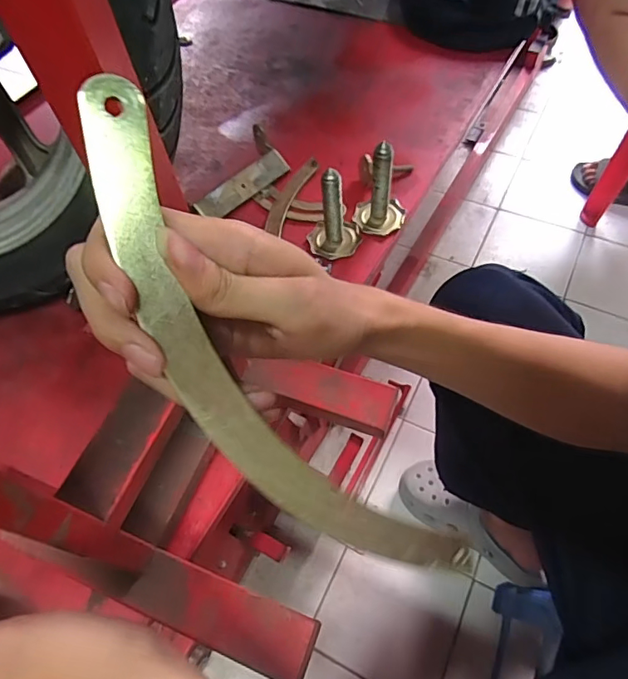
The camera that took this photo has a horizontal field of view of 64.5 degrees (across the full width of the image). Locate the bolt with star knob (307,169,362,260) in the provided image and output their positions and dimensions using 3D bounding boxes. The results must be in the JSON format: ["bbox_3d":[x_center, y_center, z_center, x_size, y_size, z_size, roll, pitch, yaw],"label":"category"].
[{"bbox_3d":[0.019,-0.128,0.494,0.054,0.088,0.050,-4,58,2],"label":"bolt with star knob"}]

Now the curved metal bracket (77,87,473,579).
[{"bbox_3d":[-0.016,0.023,0.197,0.054,0.004,0.242,-40,108,-11],"label":"curved metal bracket"}]

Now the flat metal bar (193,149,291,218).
[{"bbox_3d":[-0.078,-0.176,0.567,0.122,0.006,0.031,-43,102,-20],"label":"flat metal bar"}]

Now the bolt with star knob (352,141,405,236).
[{"bbox_3d":[0.067,-0.155,0.504,0.051,0.095,0.043,5,59,7],"label":"bolt with star knob"}]

